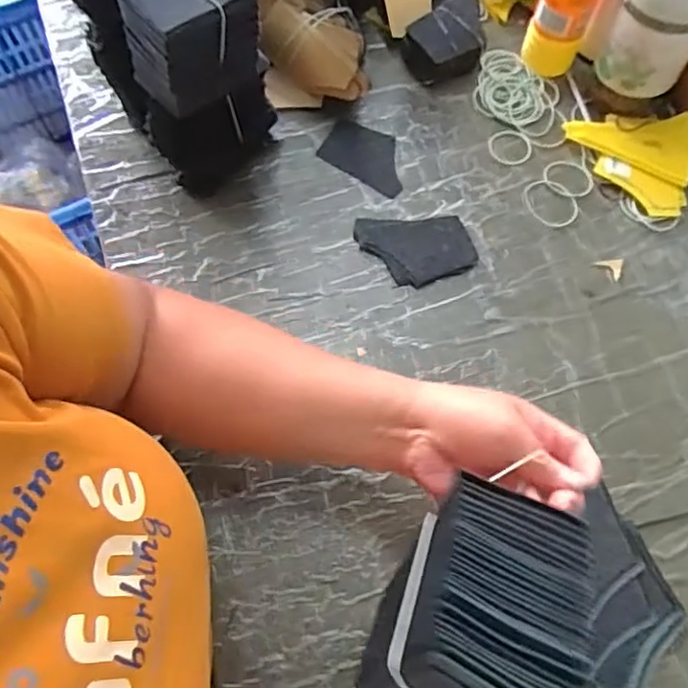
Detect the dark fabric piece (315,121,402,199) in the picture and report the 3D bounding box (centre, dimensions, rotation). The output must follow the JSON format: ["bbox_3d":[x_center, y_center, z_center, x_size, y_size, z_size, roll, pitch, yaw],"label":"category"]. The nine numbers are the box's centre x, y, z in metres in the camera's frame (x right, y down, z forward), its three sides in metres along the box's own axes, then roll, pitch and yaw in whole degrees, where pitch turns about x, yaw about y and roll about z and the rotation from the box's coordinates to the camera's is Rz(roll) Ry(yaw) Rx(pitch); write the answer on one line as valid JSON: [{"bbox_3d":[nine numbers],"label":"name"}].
[{"bbox_3d":[0.025,-0.185,0.627,0.089,0.006,0.060,30,70,11],"label":"dark fabric piece"}]

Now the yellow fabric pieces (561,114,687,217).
[{"bbox_3d":[0.293,-0.192,0.623,0.102,0.024,0.128,-40,74,-16],"label":"yellow fabric pieces"}]

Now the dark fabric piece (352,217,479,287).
[{"bbox_3d":[0.065,-0.085,0.576,0.103,0.008,0.068,-4,68,-3],"label":"dark fabric piece"}]

